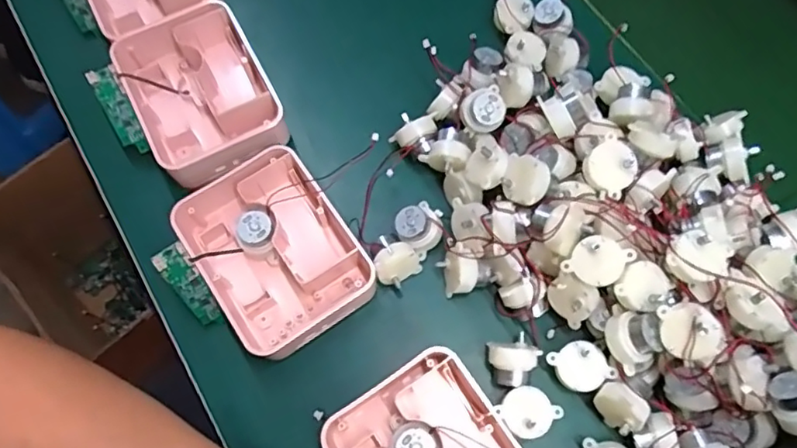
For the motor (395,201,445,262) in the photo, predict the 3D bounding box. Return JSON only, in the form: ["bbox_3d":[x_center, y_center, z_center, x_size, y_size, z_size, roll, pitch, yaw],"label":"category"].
[{"bbox_3d":[0.016,0.002,0.422,0.032,0.026,0.036,42,75,14],"label":"motor"}]

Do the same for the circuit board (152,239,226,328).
[{"bbox_3d":[-0.145,0.045,0.402,0.021,0.005,0.066,-30,114,-11],"label":"circuit board"}]

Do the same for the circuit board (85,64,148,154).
[{"bbox_3d":[-0.218,-0.087,0.448,0.024,0.005,0.068,-19,99,10],"label":"circuit board"}]

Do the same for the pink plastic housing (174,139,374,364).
[{"bbox_3d":[-0.088,0.022,0.415,0.102,0.054,0.126,-31,73,-12],"label":"pink plastic housing"}]

